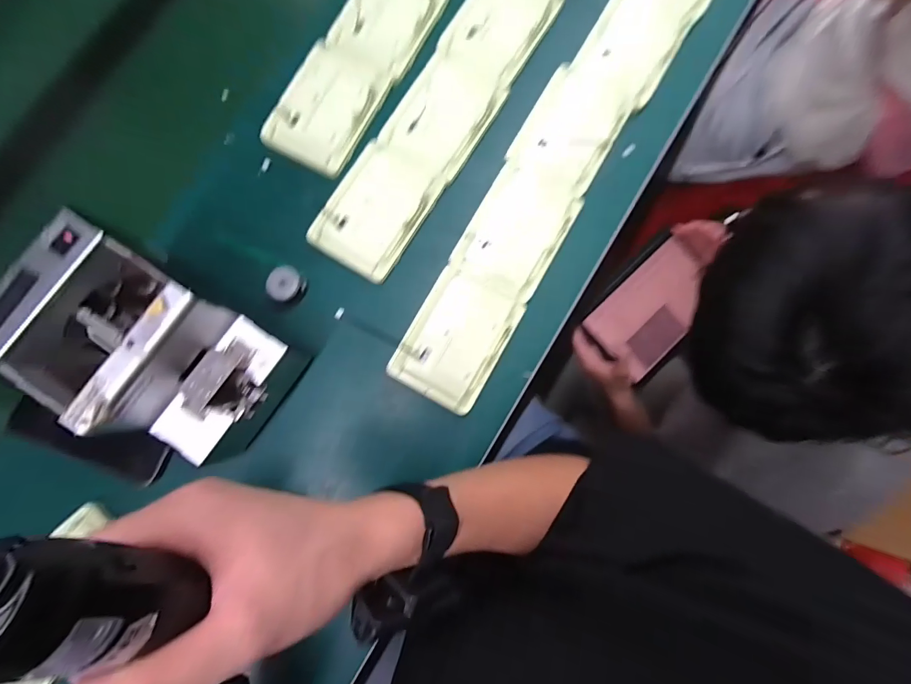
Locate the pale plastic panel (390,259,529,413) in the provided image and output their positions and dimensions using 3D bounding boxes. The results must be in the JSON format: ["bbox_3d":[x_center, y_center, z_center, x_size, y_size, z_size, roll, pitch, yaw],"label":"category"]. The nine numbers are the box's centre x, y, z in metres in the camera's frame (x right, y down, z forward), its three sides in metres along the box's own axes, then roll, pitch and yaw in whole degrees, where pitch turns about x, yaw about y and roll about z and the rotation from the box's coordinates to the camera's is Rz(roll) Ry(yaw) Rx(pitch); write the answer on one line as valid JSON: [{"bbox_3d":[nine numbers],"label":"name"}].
[{"bbox_3d":[0.001,-0.003,0.438,0.099,0.007,0.133,28,84,5],"label":"pale plastic panel"}]

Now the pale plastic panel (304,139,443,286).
[{"bbox_3d":[-0.085,-0.148,0.456,0.098,0.012,0.143,31,84,0],"label":"pale plastic panel"}]

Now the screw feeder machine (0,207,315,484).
[{"bbox_3d":[-0.253,0.010,0.366,0.167,0.153,0.129,35,84,5],"label":"screw feeder machine"}]

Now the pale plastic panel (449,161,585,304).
[{"bbox_3d":[0.068,-0.123,0.457,0.098,0.008,0.138,29,84,5],"label":"pale plastic panel"}]

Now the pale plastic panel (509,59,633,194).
[{"bbox_3d":[0.132,-0.241,0.471,0.097,0.006,0.126,30,84,5],"label":"pale plastic panel"}]

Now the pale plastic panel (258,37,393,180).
[{"bbox_3d":[-0.147,-0.264,0.465,0.095,0.017,0.138,28,84,5],"label":"pale plastic panel"}]

